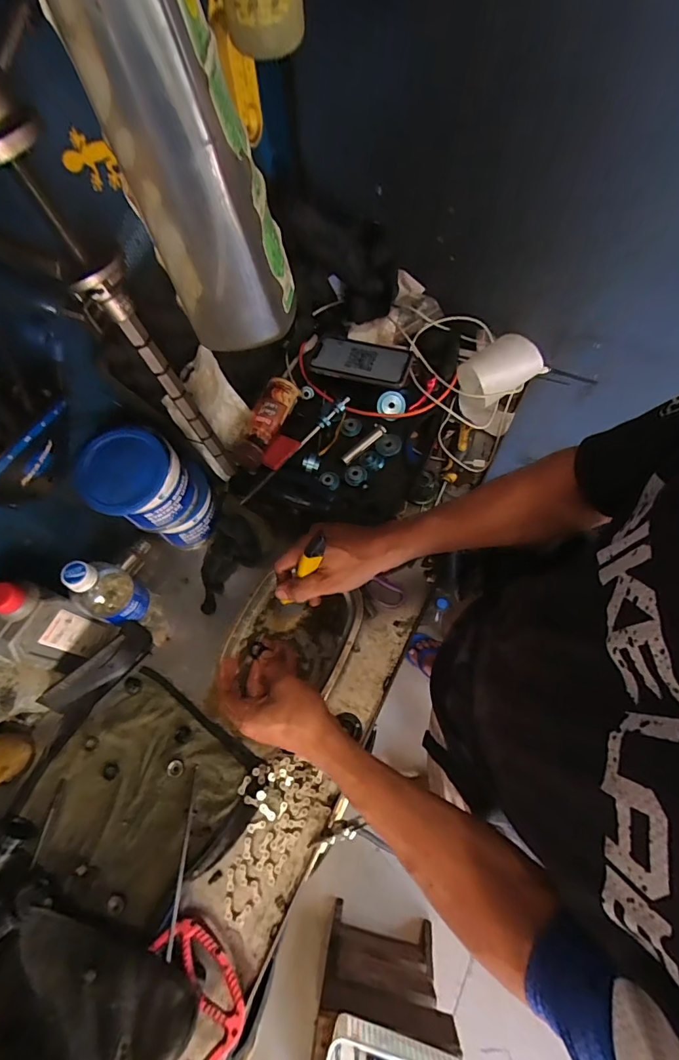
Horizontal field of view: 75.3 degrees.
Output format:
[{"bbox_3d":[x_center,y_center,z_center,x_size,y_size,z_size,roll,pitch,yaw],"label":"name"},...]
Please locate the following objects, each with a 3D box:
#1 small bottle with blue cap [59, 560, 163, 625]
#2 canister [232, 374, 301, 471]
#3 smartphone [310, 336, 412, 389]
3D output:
[{"bbox_3d":[-0.285,0.078,0.547,0.070,0.170,0.060,29,70,14],"label":"small bottle with blue cap"},{"bbox_3d":[-0.106,-0.156,0.641,0.051,0.042,0.143,19,68,10],"label":"canister"},{"bbox_3d":[0.032,-0.260,0.666,0.146,0.008,0.082,12,67,7],"label":"smartphone"}]

